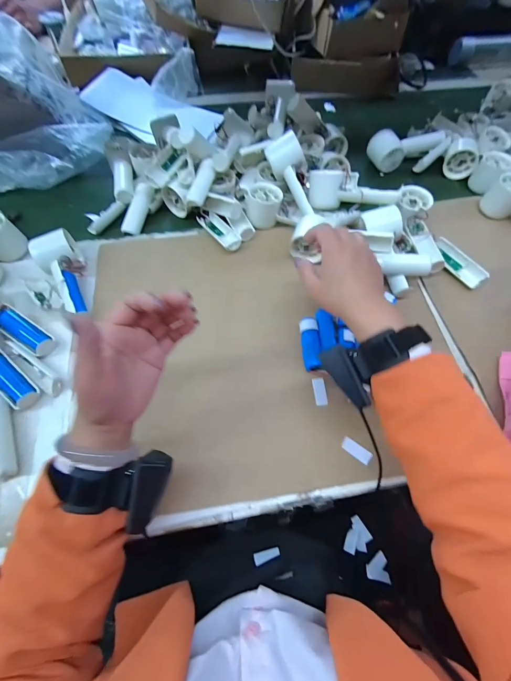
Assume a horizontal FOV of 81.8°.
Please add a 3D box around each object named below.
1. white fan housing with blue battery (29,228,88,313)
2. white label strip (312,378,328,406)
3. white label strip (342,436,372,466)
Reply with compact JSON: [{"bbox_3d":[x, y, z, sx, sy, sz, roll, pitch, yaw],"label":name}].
[{"bbox_3d":[-0.285,-0.094,0.445,0.056,0.053,0.135,-23,80,-12],"label":"white fan housing with blue battery"},{"bbox_3d":[0.086,0.068,0.391,0.016,0.004,0.036,-5,73,-1],"label":"white label strip"},{"bbox_3d":[0.124,0.135,0.362,0.036,0.004,0.016,35,68,15],"label":"white label strip"}]

